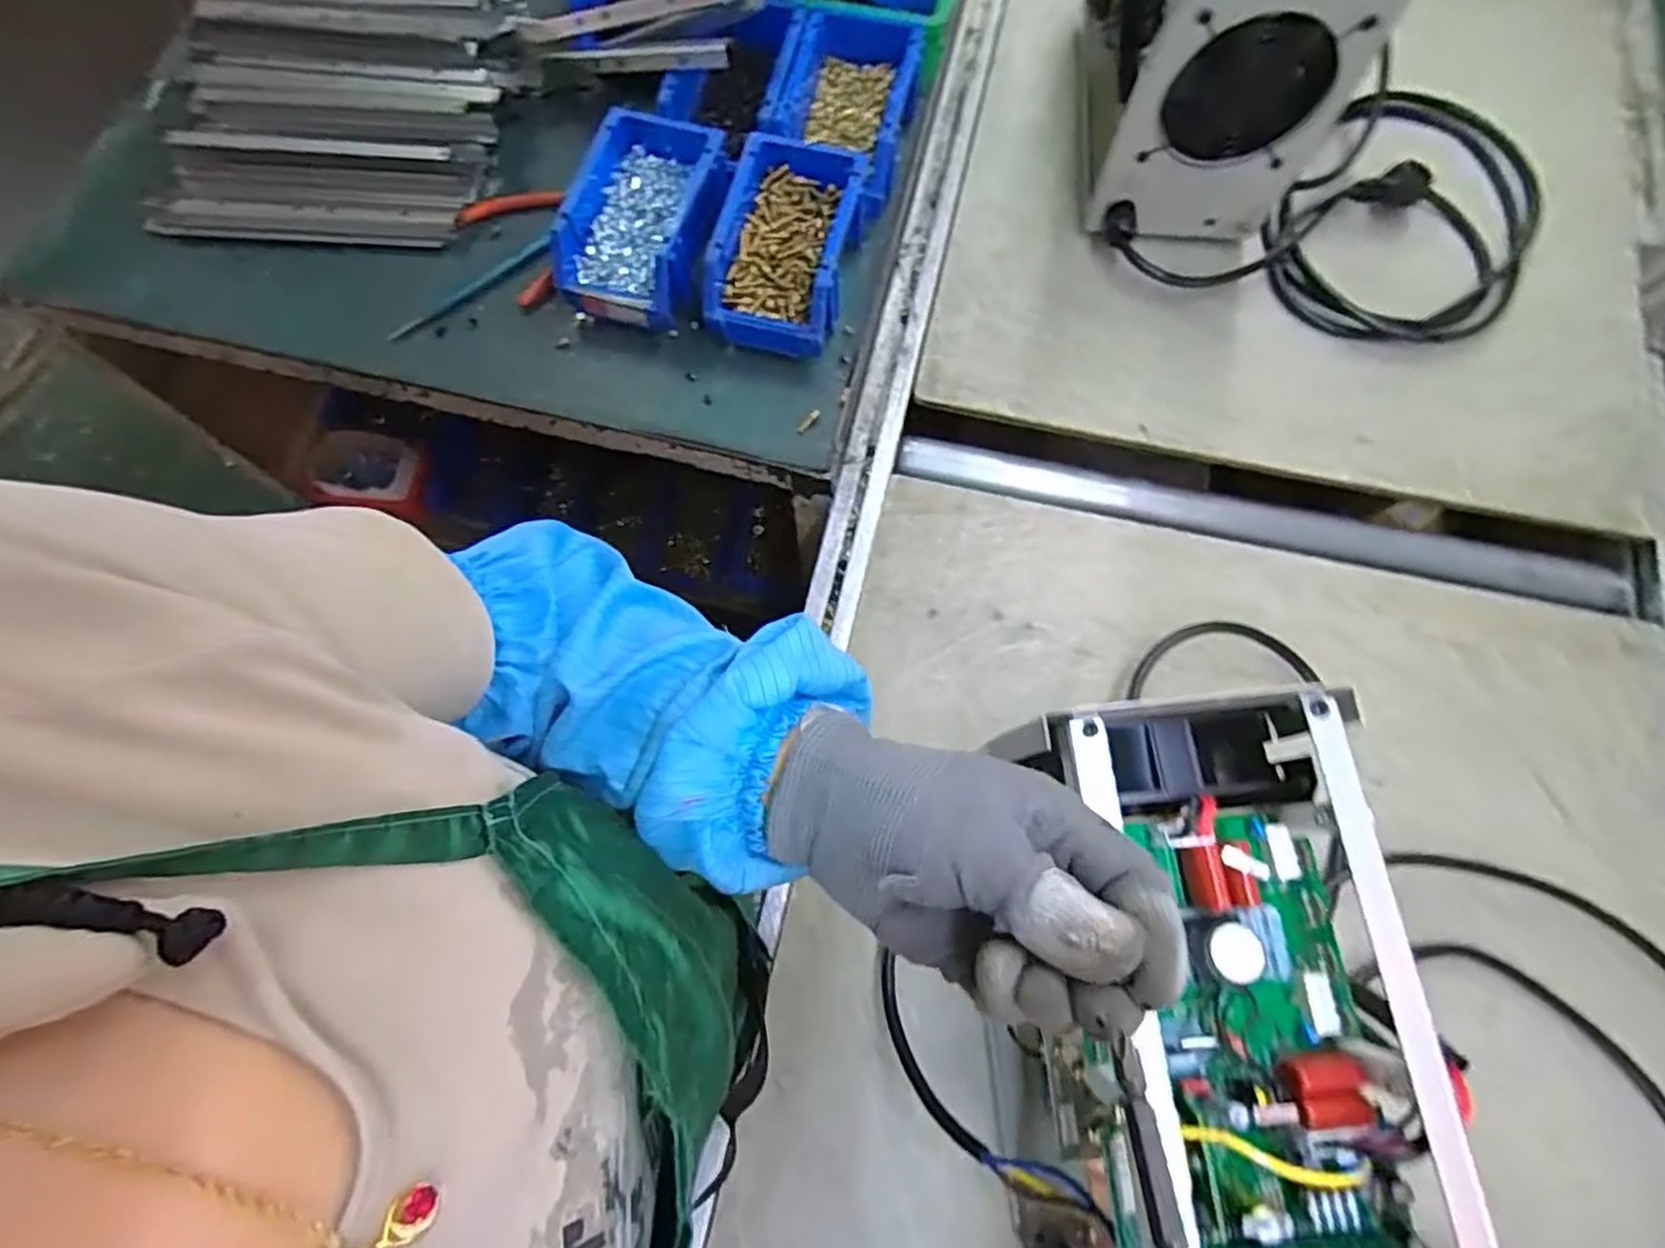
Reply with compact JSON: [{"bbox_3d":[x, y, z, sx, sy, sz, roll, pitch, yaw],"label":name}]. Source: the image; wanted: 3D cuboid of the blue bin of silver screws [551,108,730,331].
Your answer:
[{"bbox_3d":[-0.159,-0.337,0.608,0.119,0.067,0.164,11,73,5],"label":"blue bin of silver screws"}]

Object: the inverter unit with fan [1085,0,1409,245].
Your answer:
[{"bbox_3d":[0.302,-0.471,0.571,0.150,0.236,0.212,2,73,2],"label":"inverter unit with fan"}]

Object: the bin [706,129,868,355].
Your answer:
[{"bbox_3d":[-0.037,-0.313,0.597,0.108,0.069,0.167,10,73,4],"label":"bin"}]

